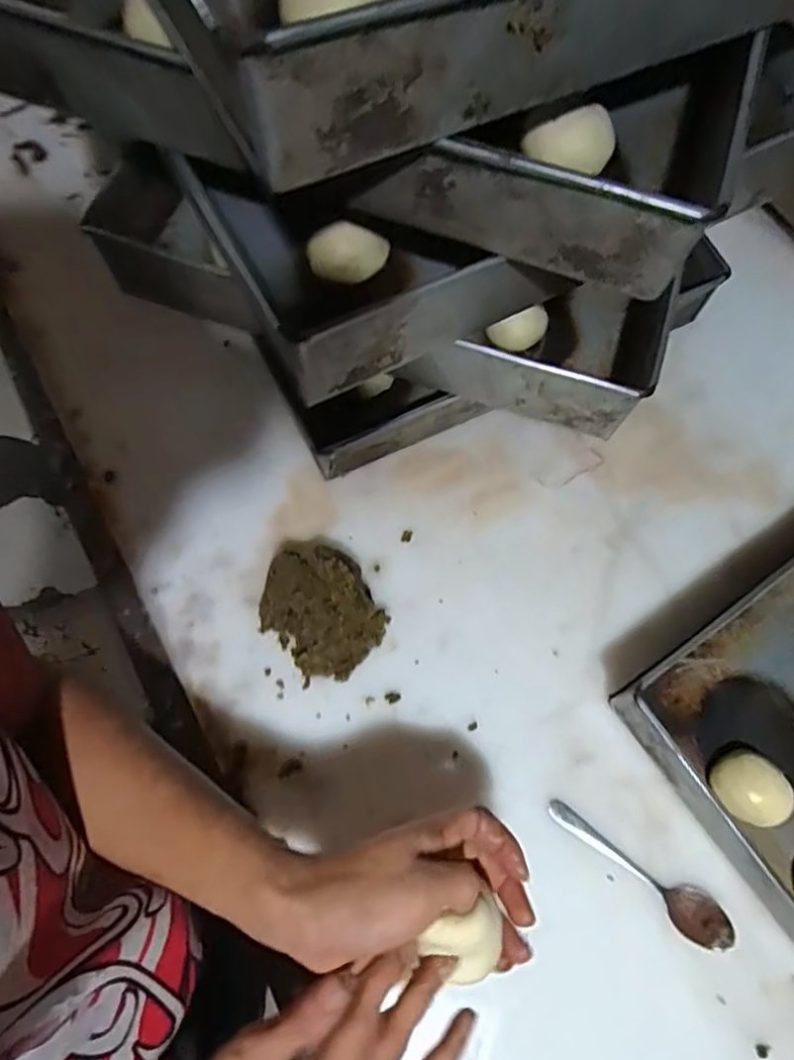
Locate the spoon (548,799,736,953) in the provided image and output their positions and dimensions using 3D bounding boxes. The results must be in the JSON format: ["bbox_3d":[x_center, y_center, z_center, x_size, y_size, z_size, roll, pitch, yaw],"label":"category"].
[{"bbox_3d":[0.164,0.236,0.415,0.134,0.013,0.031,33,73,8],"label":"spoon"}]

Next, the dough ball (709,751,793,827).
[{"bbox_3d":[0.252,0.186,0.434,0.043,0.029,0.050,-29,75,-12],"label":"dough ball"}]

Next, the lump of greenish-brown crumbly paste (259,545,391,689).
[{"bbox_3d":[-0.057,0.060,0.452,0.081,0.051,0.107,-29,75,-12],"label":"lump of greenish-brown crumbly paste"}]

